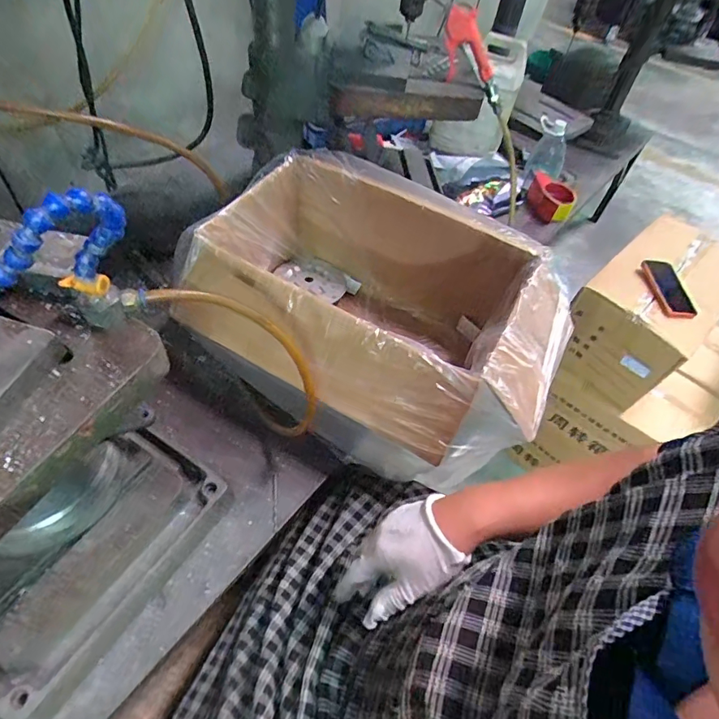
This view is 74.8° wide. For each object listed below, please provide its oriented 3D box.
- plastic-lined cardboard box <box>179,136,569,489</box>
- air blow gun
[{"bbox_3d":[0.031,-0.077,0.739,0.524,0.210,0.403,24,55,12],"label":"plastic-lined cardboard box"},{"bbox_3d":[0.191,-0.516,0.812,0.157,0.076,0.066,52,54,-22],"label":"air blow gun"}]

